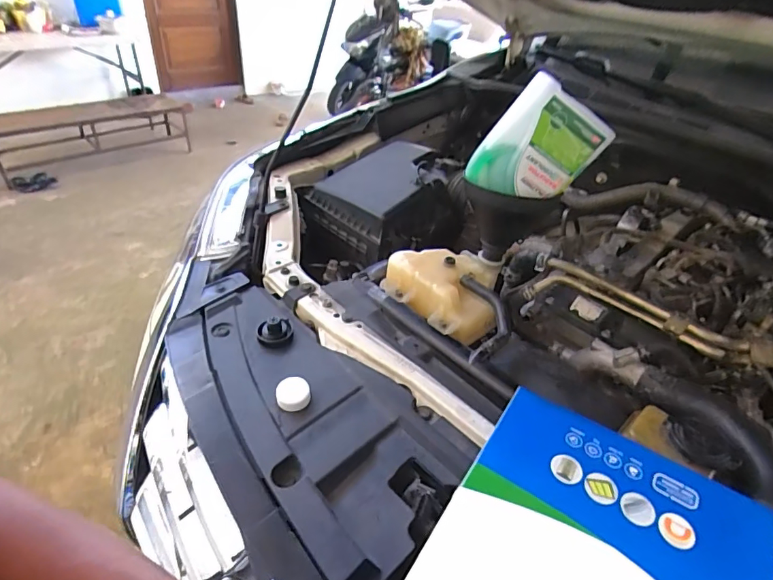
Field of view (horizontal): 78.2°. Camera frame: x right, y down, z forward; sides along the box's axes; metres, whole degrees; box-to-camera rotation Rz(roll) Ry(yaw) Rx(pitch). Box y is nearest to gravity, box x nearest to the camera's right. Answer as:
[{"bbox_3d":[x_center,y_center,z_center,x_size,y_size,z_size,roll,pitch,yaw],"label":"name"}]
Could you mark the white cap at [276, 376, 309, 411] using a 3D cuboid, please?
[{"bbox_3d":[-0.115,0.126,0.584,0.040,0.021,0.041,2,40,-1],"label":"white cap"}]

